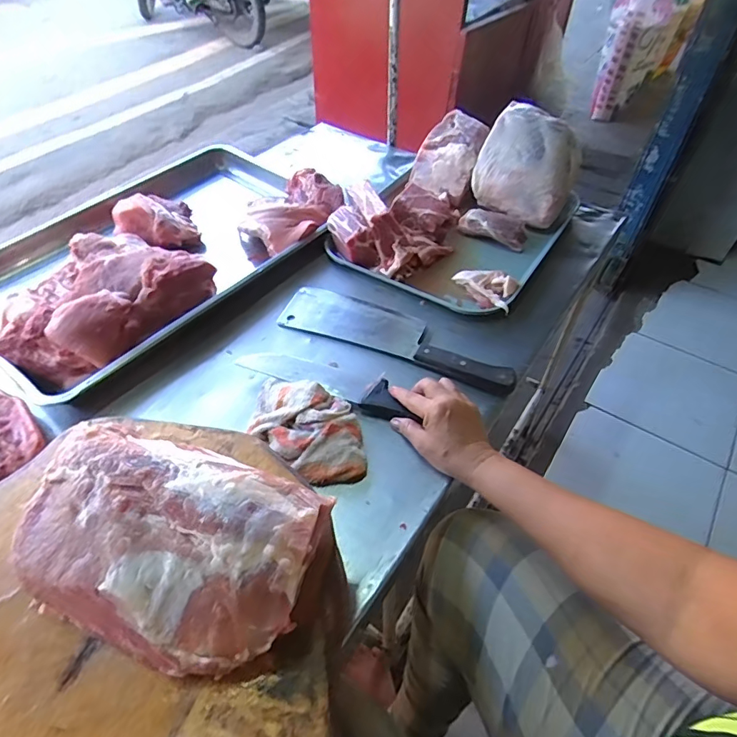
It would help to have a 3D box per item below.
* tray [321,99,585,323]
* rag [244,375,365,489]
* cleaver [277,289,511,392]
[{"bbox_3d":[0.159,-0.294,0.817,0.320,0.153,0.390,27,54,21],"label":"tray"},{"bbox_3d":[-0.074,0.066,0.578,0.177,0.032,0.108,32,56,24],"label":"rag"},{"bbox_3d":[0.040,-0.055,0.696,0.354,0.028,0.086,20,52,16],"label":"cleaver"}]

